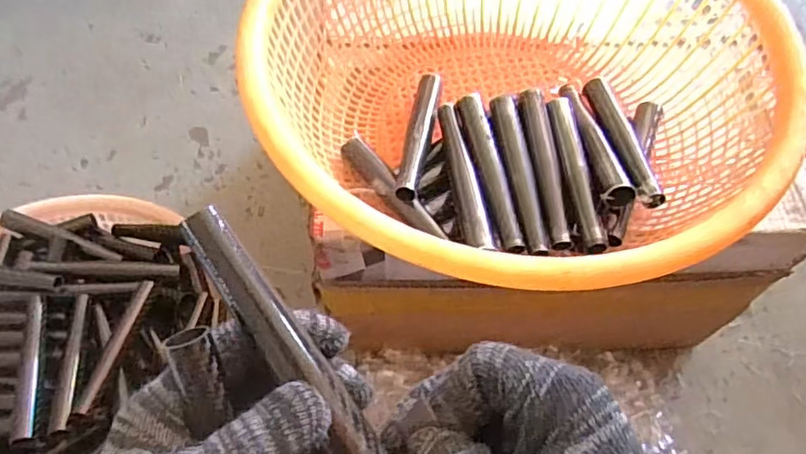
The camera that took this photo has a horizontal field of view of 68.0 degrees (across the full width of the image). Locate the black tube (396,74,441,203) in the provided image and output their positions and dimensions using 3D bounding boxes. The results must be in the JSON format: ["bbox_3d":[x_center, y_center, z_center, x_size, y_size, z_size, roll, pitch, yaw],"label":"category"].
[{"bbox_3d":[0.015,-0.081,0.509,0.020,0.017,0.152,9,50,4],"label":"black tube"}]

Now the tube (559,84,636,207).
[{"bbox_3d":[0.159,-0.076,0.509,0.025,0.019,0.150,-4,48,-3],"label":"tube"}]

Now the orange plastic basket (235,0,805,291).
[{"bbox_3d":[0.084,-0.114,0.492,0.383,0.135,0.386,0,62,-1],"label":"orange plastic basket"}]

